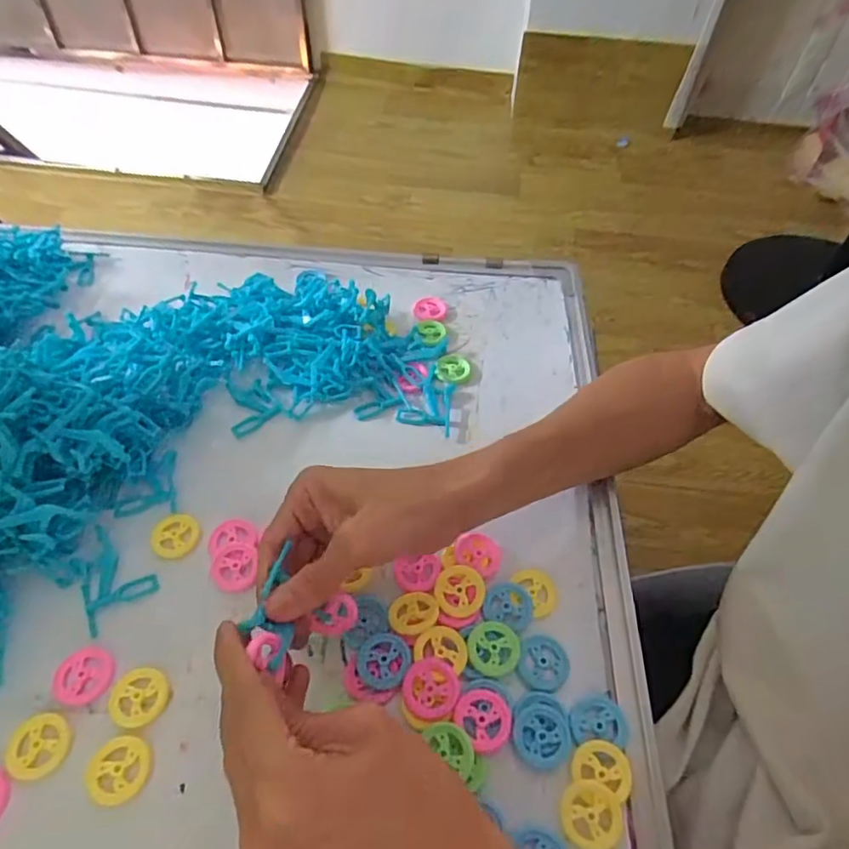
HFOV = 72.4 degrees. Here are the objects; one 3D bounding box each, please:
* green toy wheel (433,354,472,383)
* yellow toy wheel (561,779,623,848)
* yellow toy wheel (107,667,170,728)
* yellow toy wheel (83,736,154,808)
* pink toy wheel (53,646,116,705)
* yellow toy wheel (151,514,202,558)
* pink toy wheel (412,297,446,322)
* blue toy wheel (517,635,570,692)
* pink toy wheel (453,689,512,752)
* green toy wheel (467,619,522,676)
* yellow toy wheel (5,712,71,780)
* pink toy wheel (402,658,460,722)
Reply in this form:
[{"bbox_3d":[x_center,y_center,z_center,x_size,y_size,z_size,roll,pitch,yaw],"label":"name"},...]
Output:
[{"bbox_3d":[0.024,-0.047,0.475,0.027,0.005,0.031,33,57,21],"label":"green toy wheel"},{"bbox_3d":[0.082,0.192,0.284,0.029,0.005,0.028,2,52,-2],"label":"yellow toy wheel"},{"bbox_3d":[-0.154,0.146,0.311,0.031,0.004,0.030,2,52,-2],"label":"yellow toy wheel"},{"bbox_3d":[-0.153,0.172,0.290,0.031,0.004,0.029,2,52,-2],"label":"yellow toy wheel"},{"bbox_3d":[-0.186,0.137,0.317,0.030,0.004,0.030,2,52,-2],"label":"pink toy wheel"},{"bbox_3d":[-0.159,0.071,0.370,0.029,0.004,0.031,2,52,-2],"label":"yellow toy wheel"},{"bbox_3d":[0.005,-0.102,0.519,0.030,0.010,0.027,4,51,0],"label":"pink toy wheel"},{"bbox_3d":[0.068,0.136,0.330,0.027,0.006,0.029,2,52,-2],"label":"blue toy wheel"},{"bbox_3d":[0.031,0.155,0.307,0.030,0.004,0.030,2,52,-2],"label":"pink toy wheel"},{"bbox_3d":[0.040,0.127,0.330,0.029,0.004,0.030,2,52,-2],"label":"green toy wheel"},{"bbox_3d":[-0.197,0.163,0.295,0.031,0.004,0.029,2,52,-2],"label":"yellow toy wheel"},{"bbox_3d":[0.003,0.142,0.313,0.030,0.004,0.030,1,52,-2],"label":"pink toy wheel"}]

